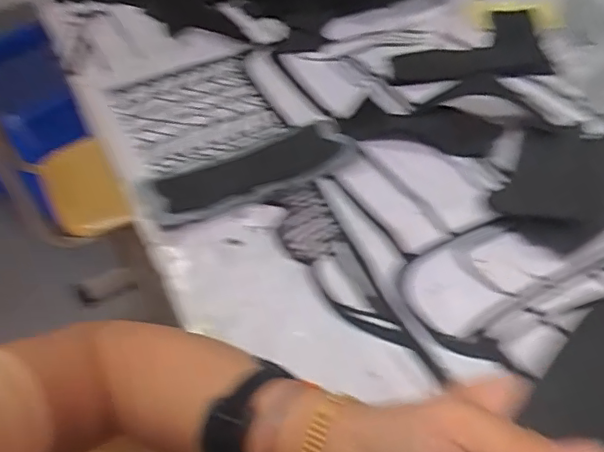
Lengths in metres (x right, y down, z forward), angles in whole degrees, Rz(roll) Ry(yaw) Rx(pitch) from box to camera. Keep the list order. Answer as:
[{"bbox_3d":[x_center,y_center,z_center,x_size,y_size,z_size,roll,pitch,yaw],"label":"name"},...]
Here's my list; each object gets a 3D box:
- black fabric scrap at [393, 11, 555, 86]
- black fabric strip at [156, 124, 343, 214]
[{"bbox_3d":[0.237,-0.267,0.828,0.202,0.019,0.223,-1,41,7],"label":"black fabric scrap"},{"bbox_3d":[-0.056,-0.061,0.618,0.195,0.014,0.084,-23,42,-17],"label":"black fabric strip"}]

